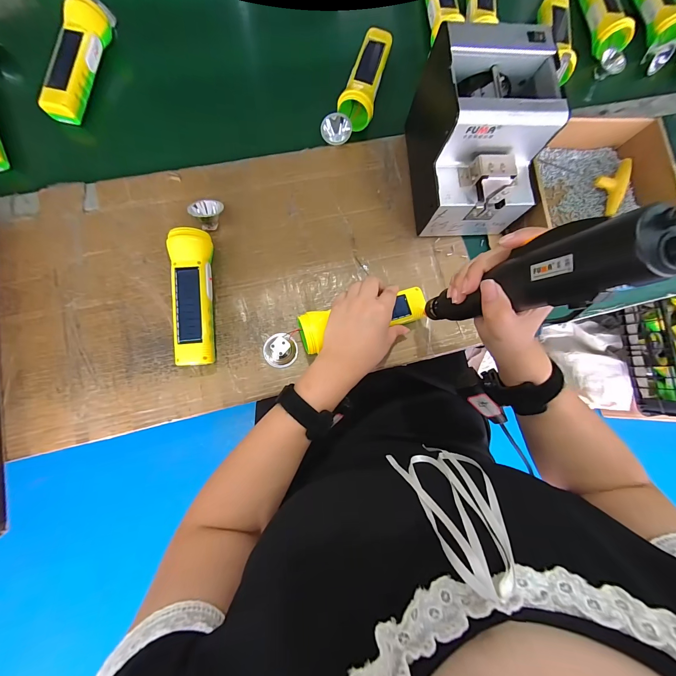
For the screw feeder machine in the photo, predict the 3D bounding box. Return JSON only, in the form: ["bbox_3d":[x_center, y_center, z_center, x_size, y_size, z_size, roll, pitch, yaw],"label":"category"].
[{"bbox_3d":[0.176,-0.245,0.388,0.122,0.144,0.178,-2,82,-6],"label":"screw feeder machine"}]

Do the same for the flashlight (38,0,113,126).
[{"bbox_3d":[-0.371,-0.388,0.424,0.049,0.040,0.170,11,81,-4],"label":"flashlight"}]

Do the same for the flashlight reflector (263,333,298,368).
[{"bbox_3d":[-0.074,0.015,0.387,0.043,0.027,0.042,1,82,-5],"label":"flashlight reflector"}]

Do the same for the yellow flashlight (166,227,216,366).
[{"bbox_3d":[-0.179,-0.049,0.377,0.045,0.047,0.162,-2,82,-6],"label":"yellow flashlight"}]

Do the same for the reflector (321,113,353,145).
[{"bbox_3d":[-0.003,-0.305,0.445,0.043,0.038,0.016,-2,43,-6],"label":"reflector"}]

